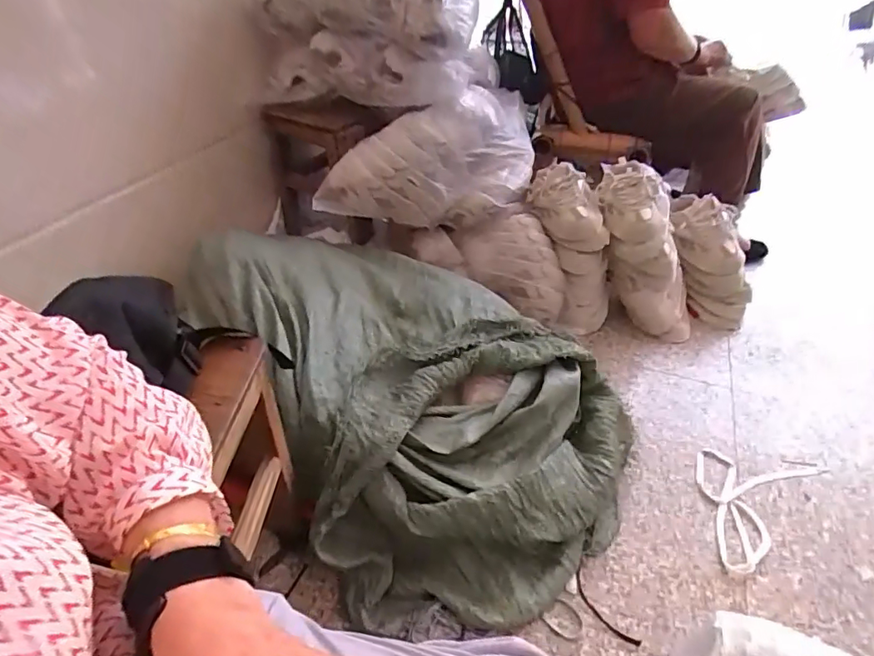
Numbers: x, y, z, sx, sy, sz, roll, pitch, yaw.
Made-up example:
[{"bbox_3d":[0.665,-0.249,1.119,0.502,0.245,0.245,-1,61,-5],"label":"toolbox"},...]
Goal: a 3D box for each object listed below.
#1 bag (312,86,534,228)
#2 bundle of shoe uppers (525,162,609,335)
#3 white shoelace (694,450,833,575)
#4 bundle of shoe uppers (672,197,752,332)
[{"bbox_3d":[-0.012,-0.353,1.124,0.514,0.225,0.182,-15,40,-18],"label":"bag"},{"bbox_3d":[0.323,-0.179,1.210,0.154,0.397,0.118,-17,9,-20],"label":"bundle of shoe uppers"},{"bbox_3d":[0.554,0.287,0.955,0.318,0.014,0.170,-28,46,-31],"label":"white shoelace"},{"bbox_3d":[0.685,-0.163,1.339,0.110,0.350,0.129,-21,9,-24],"label":"bundle of shoe uppers"}]

